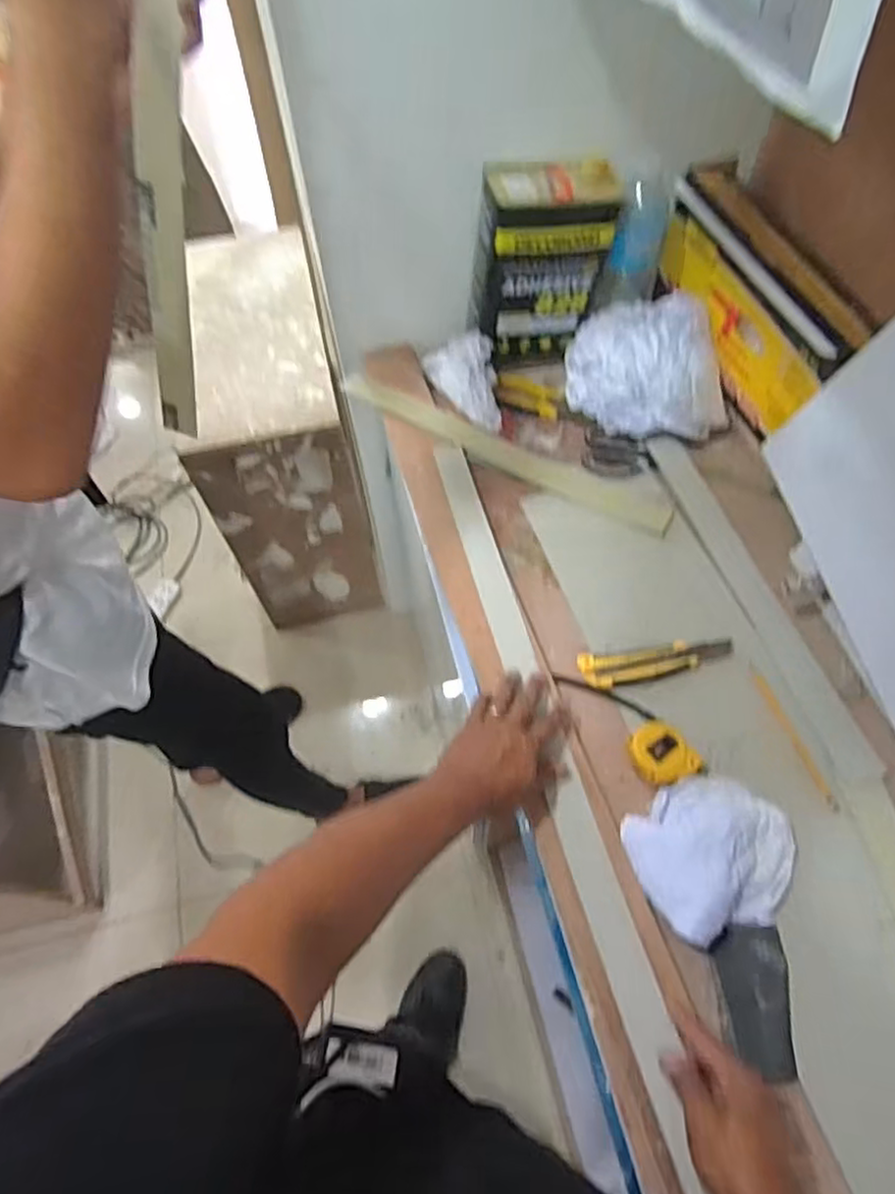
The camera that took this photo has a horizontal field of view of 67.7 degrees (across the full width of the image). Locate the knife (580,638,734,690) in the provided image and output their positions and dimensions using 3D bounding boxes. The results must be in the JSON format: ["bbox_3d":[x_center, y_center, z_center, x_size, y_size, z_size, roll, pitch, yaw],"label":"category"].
[{"bbox_3d":[0.240,0.075,0.767,0.173,0.016,0.041,-8,61,-2],"label":"knife"}]

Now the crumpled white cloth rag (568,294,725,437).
[{"bbox_3d":[0.275,-0.317,0.930,0.187,0.107,0.200,-14,61,-6],"label":"crumpled white cloth rag"}]

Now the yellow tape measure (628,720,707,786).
[{"bbox_3d":[0.231,0.165,0.708,0.076,0.036,0.062,-11,61,-4],"label":"yellow tape measure"}]

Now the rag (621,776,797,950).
[{"bbox_3d":[0.265,0.252,0.662,0.166,0.052,0.141,-14,61,-6],"label":"rag"}]

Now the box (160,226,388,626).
[{"bbox_3d":[-0.368,-0.344,1.534,0.288,0.635,0.575,-12,61,-5],"label":"box"}]

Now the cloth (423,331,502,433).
[{"bbox_3d":[0.020,-0.308,0.936,0.098,0.064,0.156,-8,61,-2],"label":"cloth"}]

